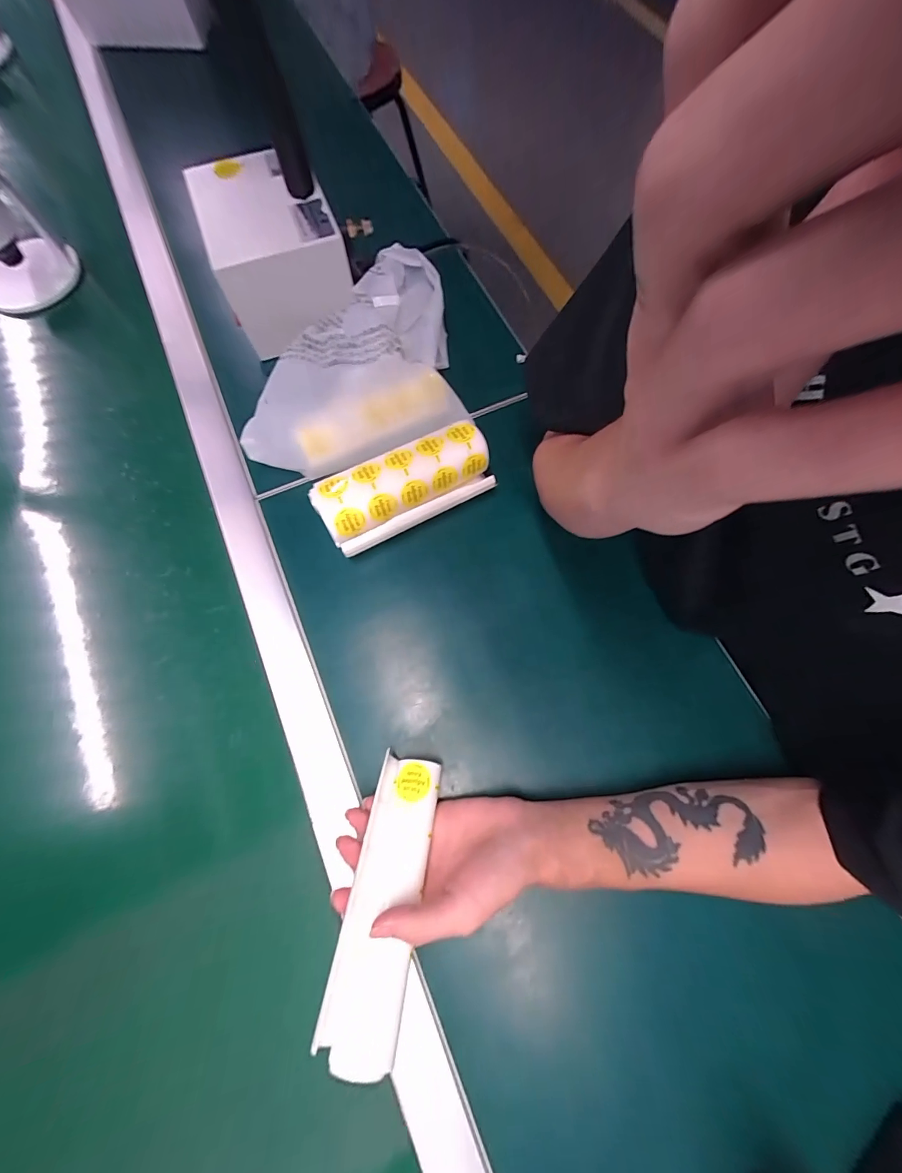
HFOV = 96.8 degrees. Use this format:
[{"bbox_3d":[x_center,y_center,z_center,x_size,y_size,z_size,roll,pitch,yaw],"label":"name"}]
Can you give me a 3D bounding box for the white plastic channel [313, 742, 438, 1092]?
[{"bbox_3d":[-0.043,0.200,0.268,0.045,0.019,0.161,9,49,4],"label":"white plastic channel"}]

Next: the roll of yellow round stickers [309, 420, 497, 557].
[{"bbox_3d":[-0.044,-0.097,0.383,0.165,0.051,0.075,-30,76,-7],"label":"roll of yellow round stickers"}]

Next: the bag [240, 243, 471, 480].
[{"bbox_3d":[-0.111,-0.252,0.438,0.225,0.049,0.247,-11,74,-2],"label":"bag"}]

